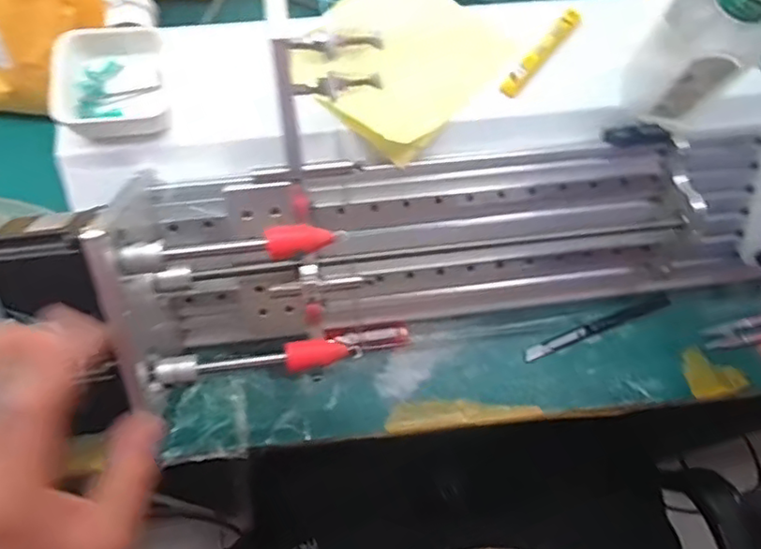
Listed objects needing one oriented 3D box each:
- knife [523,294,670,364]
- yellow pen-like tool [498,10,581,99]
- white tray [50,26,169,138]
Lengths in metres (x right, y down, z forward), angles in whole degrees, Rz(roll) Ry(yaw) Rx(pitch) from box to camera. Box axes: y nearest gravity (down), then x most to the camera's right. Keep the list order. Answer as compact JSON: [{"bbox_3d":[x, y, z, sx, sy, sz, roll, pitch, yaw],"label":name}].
[{"bbox_3d":[0.198,0.047,0.559,0.154,0.008,0.013,-20,69,-12],"label":"knife"},{"bbox_3d":[0.131,-0.180,0.496,0.016,0.012,0.103,38,69,12],"label":"yellow pen-like tool"},{"bbox_3d":[-0.197,-0.141,0.451,0.076,0.037,0.068,-7,67,-6],"label":"white tray"}]

